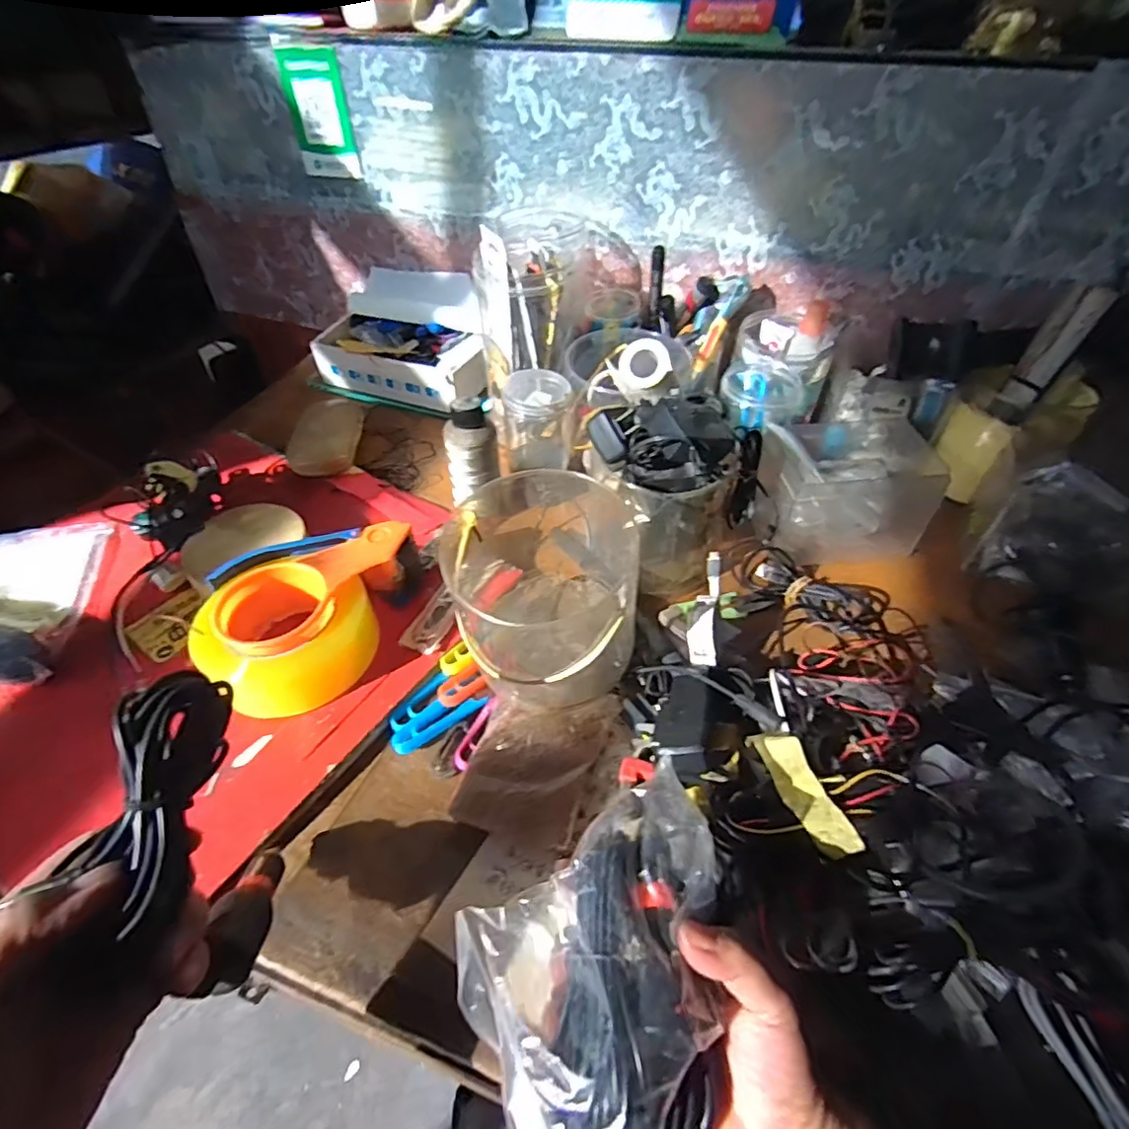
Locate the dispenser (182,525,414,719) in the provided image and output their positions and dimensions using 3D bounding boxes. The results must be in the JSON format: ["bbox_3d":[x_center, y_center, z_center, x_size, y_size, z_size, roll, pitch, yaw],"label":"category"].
[{"bbox_3d":[-0.186,0.041,0.441,0.162,0.059,0.116,-20,49,-19],"label":"dispenser"}]

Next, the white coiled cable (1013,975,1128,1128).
[{"bbox_3d":[0.258,0.255,0.271,0.022,0.007,0.103,-37,41,22],"label":"white coiled cable"}]

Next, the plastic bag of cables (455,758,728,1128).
[{"bbox_3d":[0.027,0.170,0.242,0.125,0.045,0.109,-25,51,-23],"label":"plastic bag of cables"}]

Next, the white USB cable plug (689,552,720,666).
[{"bbox_3d":[0.111,0.031,0.445,0.022,0.024,0.090,11,60,10],"label":"white USB cable plug"}]

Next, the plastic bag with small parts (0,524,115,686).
[{"bbox_3d":[-0.468,0.023,0.469,0.136,0.039,0.187,-10,47,-10],"label":"plastic bag with small parts"}]

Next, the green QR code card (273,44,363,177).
[{"bbox_3d":[-0.290,-0.535,0.692,0.077,0.124,0.004,9,45,11],"label":"green QR code card"}]

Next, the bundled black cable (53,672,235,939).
[{"bbox_3d":[-0.161,0.089,0.232,0.025,0.033,0.089,-2,65,-2],"label":"bundled black cable"}]

